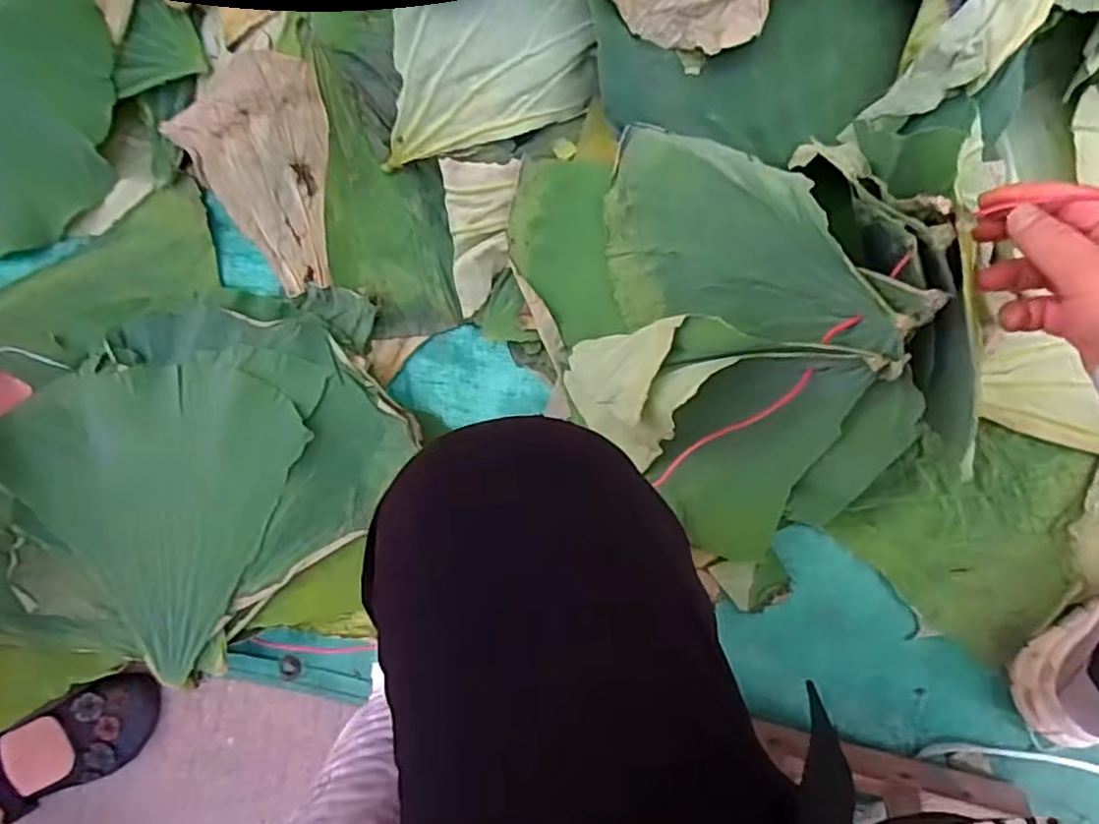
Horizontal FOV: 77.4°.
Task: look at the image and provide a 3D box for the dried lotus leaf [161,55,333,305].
[{"bbox_3d":[-0.262,-0.241,0.661,0.149,0.063,0.208,-37,84,5],"label":"dried lotus leaf"}]

